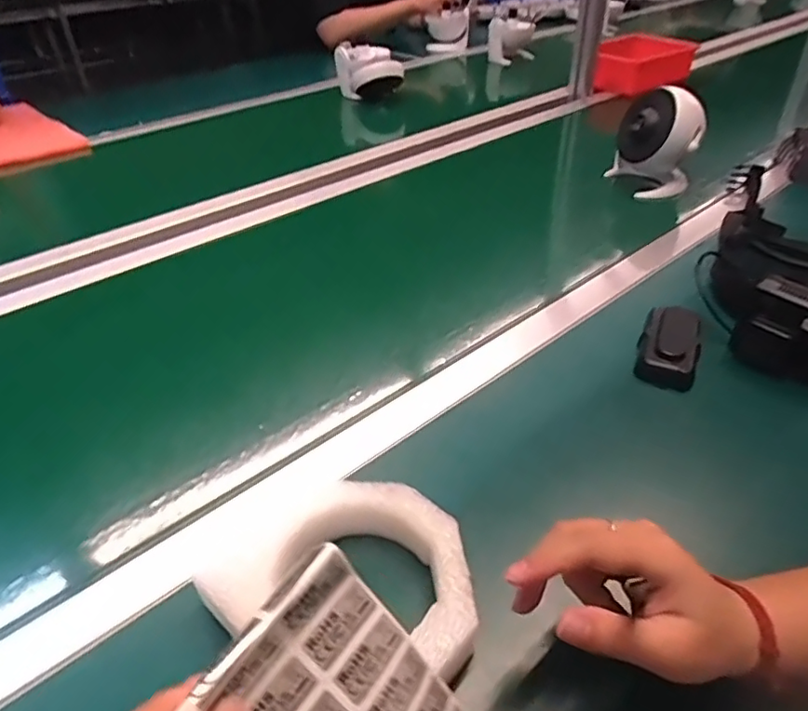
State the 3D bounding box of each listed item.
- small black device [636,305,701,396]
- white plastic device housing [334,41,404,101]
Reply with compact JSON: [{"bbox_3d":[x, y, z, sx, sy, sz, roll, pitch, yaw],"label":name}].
[{"bbox_3d":[0.253,-0.013,0.558,0.051,0.032,0.098,16,43,20],"label":"small black device"},{"bbox_3d":[-0.072,-0.618,1.295,0.170,0.101,0.078,11,41,16],"label":"white plastic device housing"}]

